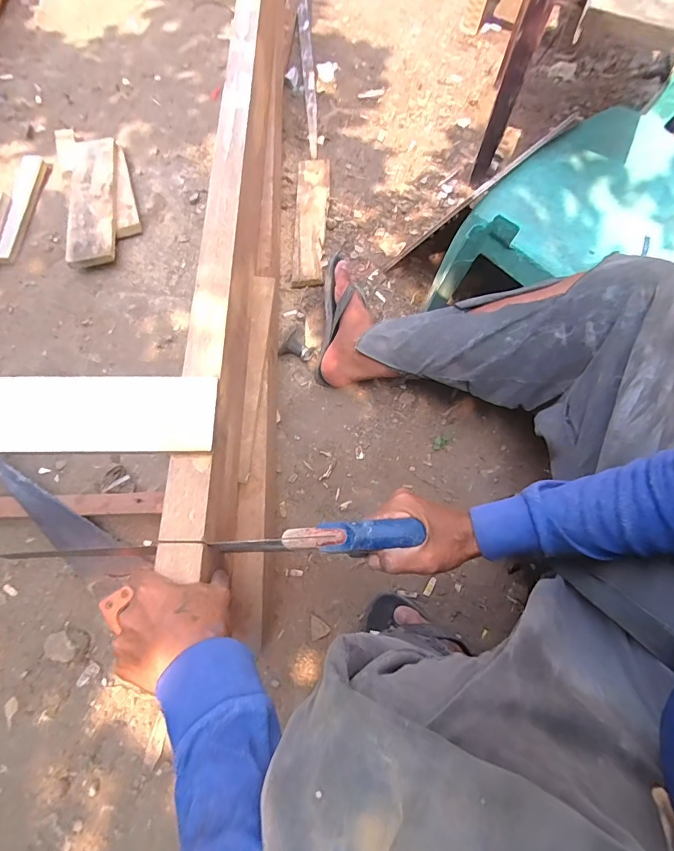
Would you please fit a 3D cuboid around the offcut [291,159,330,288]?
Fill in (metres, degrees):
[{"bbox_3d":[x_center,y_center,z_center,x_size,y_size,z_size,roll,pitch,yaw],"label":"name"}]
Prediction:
[{"bbox_3d":[-0.059,-0.465,0.959,0.071,0.028,0.356,2,70,-2],"label":"offcut"}]

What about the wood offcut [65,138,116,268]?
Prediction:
[{"bbox_3d":[-0.548,-0.506,0.945,0.097,0.020,0.367,-6,72,-6],"label":"wood offcut"}]

